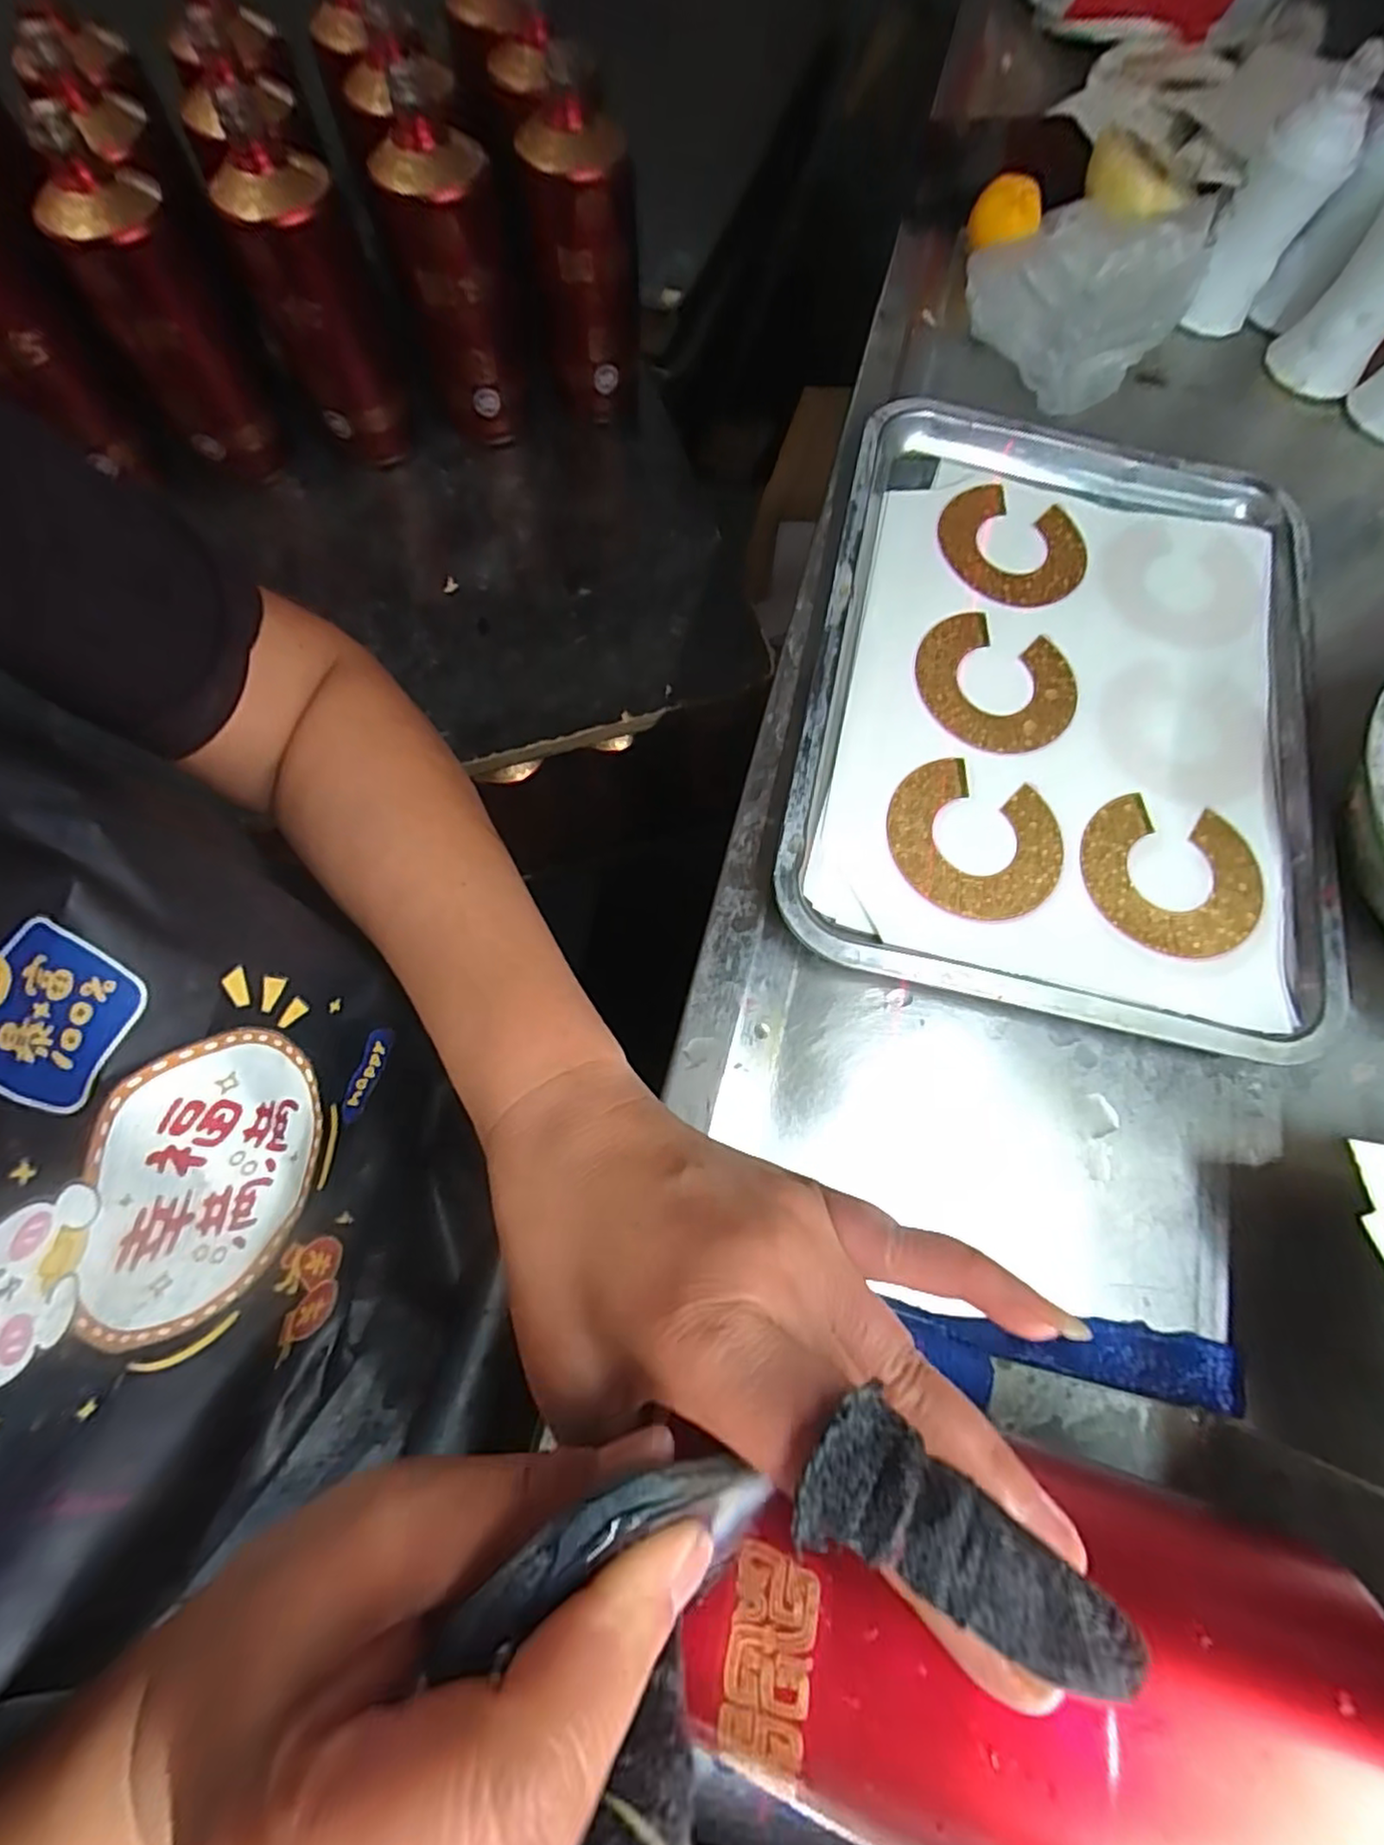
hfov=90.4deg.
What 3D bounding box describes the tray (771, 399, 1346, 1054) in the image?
[{"bbox_3d":[0.193,-0.121,0.350,0.255,0.021,0.342,13,71,3],"label":"tray"}]

